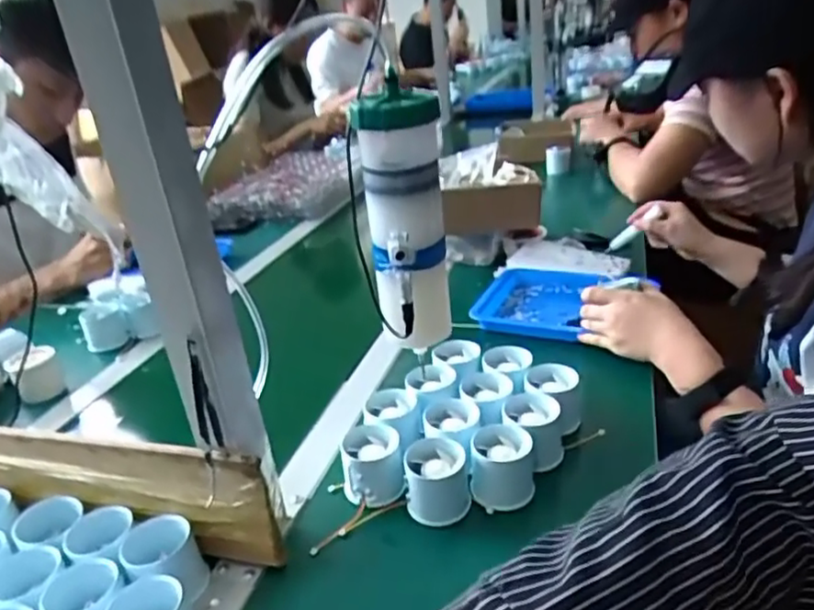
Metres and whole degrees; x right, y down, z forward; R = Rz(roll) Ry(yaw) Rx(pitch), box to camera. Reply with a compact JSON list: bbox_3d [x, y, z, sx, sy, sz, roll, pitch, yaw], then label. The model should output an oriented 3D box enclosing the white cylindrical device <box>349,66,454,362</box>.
[{"bbox_3d":[0.000,-0.059,0.443,0.059,0.173,0.050,-8,25,-2],"label":"white cylindrical device"}]

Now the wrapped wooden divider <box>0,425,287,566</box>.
[{"bbox_3d":[-0.290,0.147,0.534,0.396,0.092,0.017,2,27,20],"label":"wrapped wooden divider"}]

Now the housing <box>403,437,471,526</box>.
[{"bbox_3d":[0.025,0.148,0.530,0.053,0.045,0.057,-8,25,-1],"label":"housing"}]

